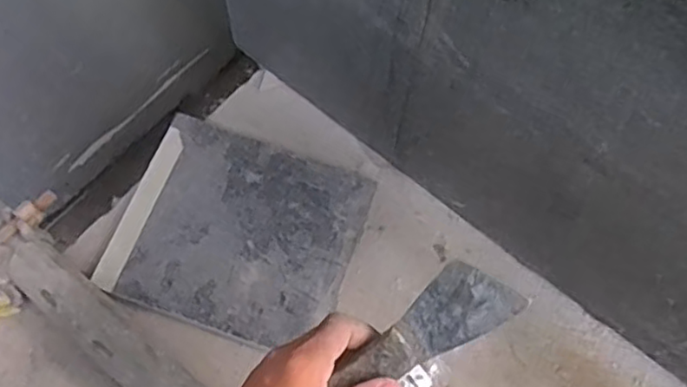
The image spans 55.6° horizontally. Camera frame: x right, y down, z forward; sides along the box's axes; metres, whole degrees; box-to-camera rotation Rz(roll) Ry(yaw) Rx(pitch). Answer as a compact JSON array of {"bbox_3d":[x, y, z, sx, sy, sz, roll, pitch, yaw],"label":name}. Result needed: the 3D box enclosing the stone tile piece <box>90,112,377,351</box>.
[{"bbox_3d":[-0.108,0.040,0.679,0.233,0.017,0.205,19,66,6],"label":"stone tile piece"}]

